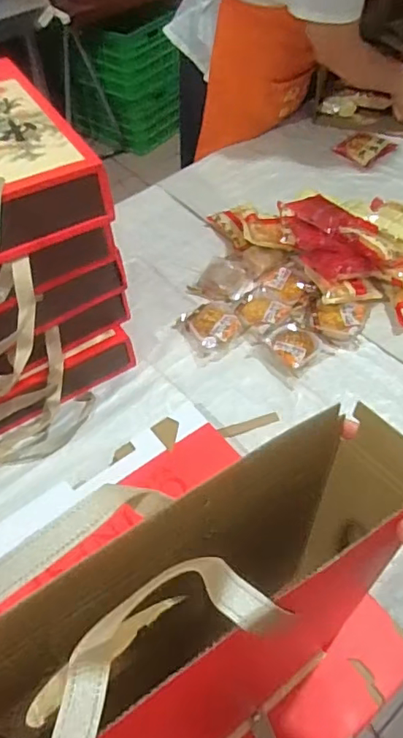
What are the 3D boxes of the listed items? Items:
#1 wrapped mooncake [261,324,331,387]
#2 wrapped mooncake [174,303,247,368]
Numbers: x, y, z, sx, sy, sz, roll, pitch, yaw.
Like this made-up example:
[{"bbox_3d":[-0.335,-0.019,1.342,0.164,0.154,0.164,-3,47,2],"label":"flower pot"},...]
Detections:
[{"bbox_3d":[0.162,-0.040,0.959,0.094,0.031,0.099,-30,57,-19],"label":"wrapped mooncake"},{"bbox_3d":[0.015,-0.072,0.991,0.101,0.033,0.107,-26,56,-16],"label":"wrapped mooncake"}]

